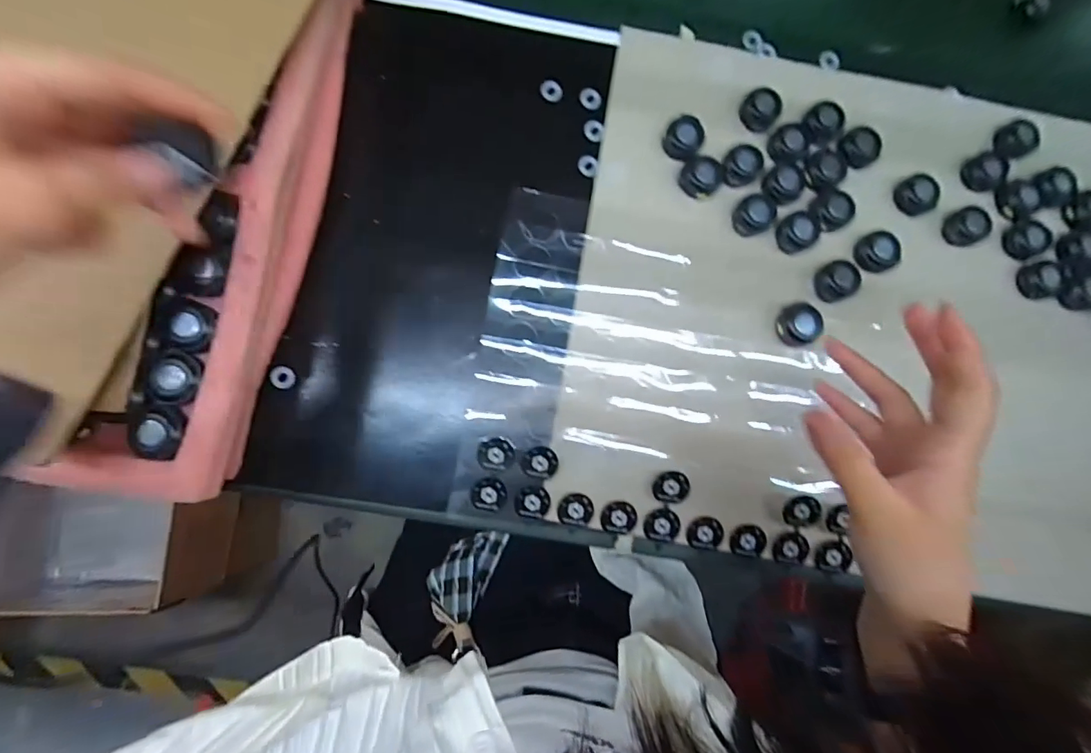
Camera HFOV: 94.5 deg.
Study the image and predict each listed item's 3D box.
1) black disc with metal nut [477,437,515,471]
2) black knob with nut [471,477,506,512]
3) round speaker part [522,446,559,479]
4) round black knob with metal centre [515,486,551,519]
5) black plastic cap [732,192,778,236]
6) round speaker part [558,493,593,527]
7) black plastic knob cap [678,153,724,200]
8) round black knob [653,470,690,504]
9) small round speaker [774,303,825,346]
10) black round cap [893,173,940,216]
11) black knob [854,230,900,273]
[{"bbox_3d":[-0.032,0.051,0.328,0.023,0.007,0.020,-4,83,-3],"label":"black disc with metal nut"},{"bbox_3d":[-0.037,0.078,0.331,0.023,0.004,0.021,0,83,-3],"label":"black knob with nut"},{"bbox_3d":[-0.003,0.056,0.329,0.022,0.008,0.020,0,83,-3],"label":"round speaker part"},{"bbox_3d":[-0.008,0.083,0.332,0.022,0.005,0.020,0,83,-3],"label":"round black knob with metal centre"},{"bbox_3d":[0.150,-0.117,0.361,0.029,0.013,0.028,0,83,-3],"label":"black plastic cap"},{"bbox_3d":[0.020,0.088,0.333,0.023,0.005,0.021,0,83,-3],"label":"round speaker part"},{"bbox_3d":[0.113,-0.144,0.360,0.031,0.011,0.027,-31,85,-6],"label":"black plastic knob cap"},{"bbox_3d":[0.082,0.073,0.331,0.022,0.010,0.021,0,83,-3],"label":"round black knob"},{"bbox_3d":[0.178,-0.037,0.353,0.029,0.014,0.030,0,83,-3],"label":"small round speaker"},{"bbox_3d":[0.272,-0.133,0.369,0.028,0.011,0.028,0,83,-3],"label":"black round cap"},{"bbox_3d":[0.240,-0.091,0.361,0.027,0.011,0.029,0,83,-3],"label":"black knob"}]

